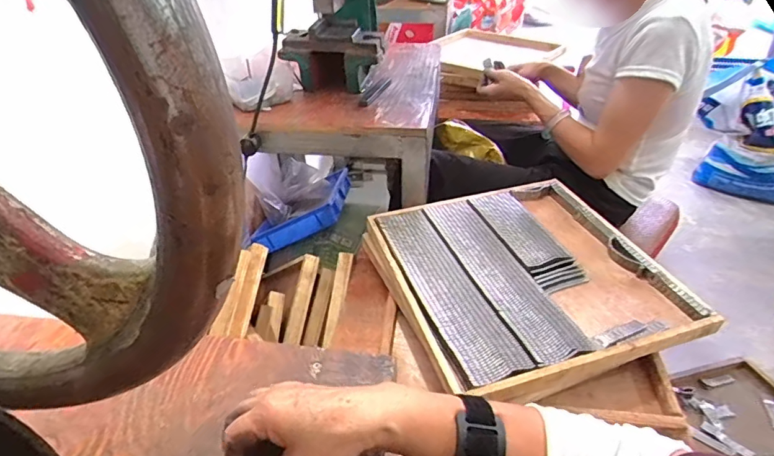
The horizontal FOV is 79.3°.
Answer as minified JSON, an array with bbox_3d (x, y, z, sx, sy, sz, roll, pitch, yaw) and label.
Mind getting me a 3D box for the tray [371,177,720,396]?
[{"bbox_3d":[0.212,0.060,0.762,0.397,0.032,0.411,-11,37,-13],"label":"tray"}]

